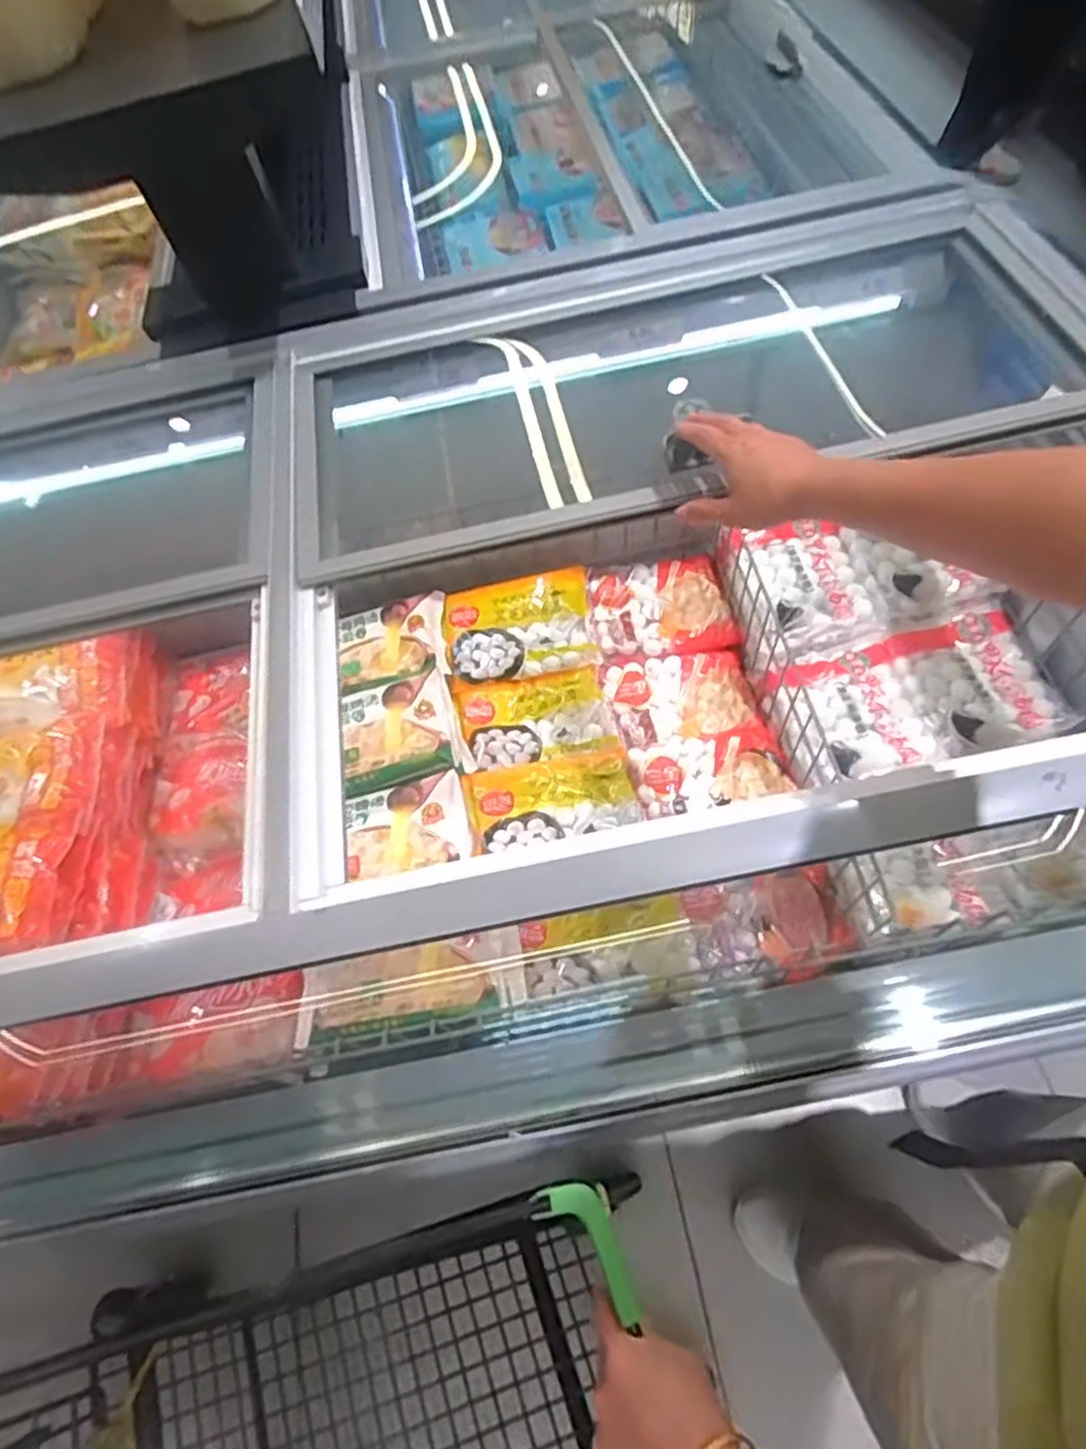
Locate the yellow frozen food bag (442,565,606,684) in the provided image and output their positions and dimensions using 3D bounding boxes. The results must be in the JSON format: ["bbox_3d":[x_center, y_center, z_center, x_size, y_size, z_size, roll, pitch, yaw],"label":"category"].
[{"bbox_3d":[-0.035,-0.143,1.041,0.215,0.042,0.158,-5,58,-2],"label":"yellow frozen food bag"}]

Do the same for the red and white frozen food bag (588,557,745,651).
[{"bbox_3d":[0.176,-0.179,1.065,0.205,0.040,0.150,-3,58,-1],"label":"red and white frozen food bag"}]

